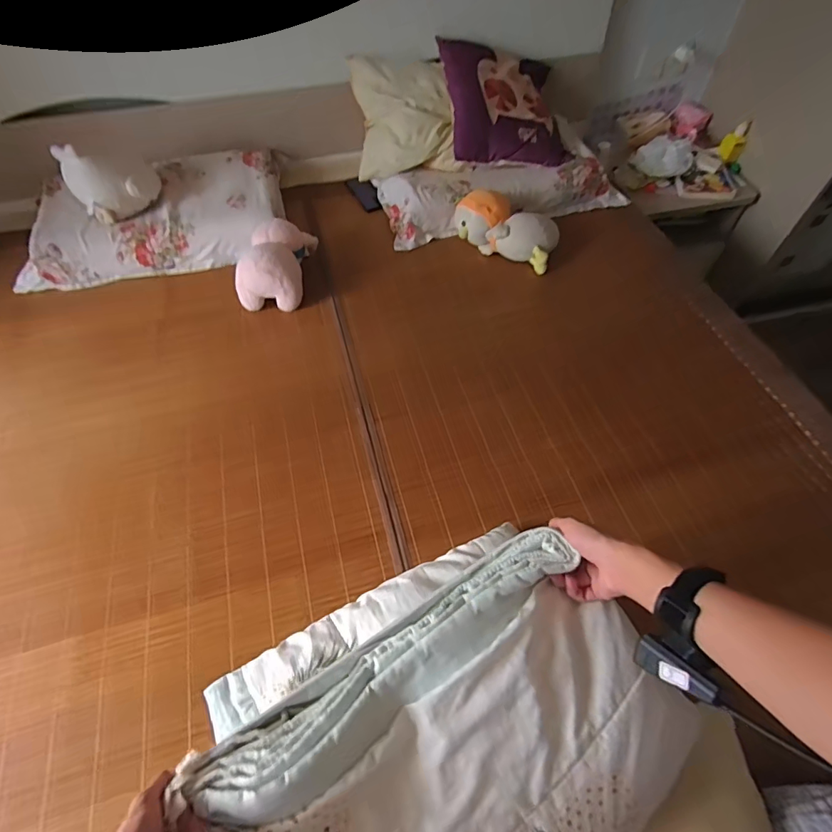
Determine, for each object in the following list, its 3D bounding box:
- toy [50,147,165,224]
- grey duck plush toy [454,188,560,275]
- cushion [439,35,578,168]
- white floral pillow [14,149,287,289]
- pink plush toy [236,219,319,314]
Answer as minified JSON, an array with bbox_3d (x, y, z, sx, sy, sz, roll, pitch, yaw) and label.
[{"bbox_3d":[-0.709,-0.557,1.089,0.186,0.146,0.133,-27,64,-17],"label":"toy"},{"bbox_3d":[0.227,-0.476,1.165,0.257,0.122,0.131,19,58,11],"label":"grey duck plush toy"},{"bbox_3d":[0.260,-0.881,1.328,0.383,0.127,0.361,-8,89,-19],"label":"cushion"},{"bbox_3d":[-0.653,-0.505,1.179,0.619,0.111,0.334,-12,57,-9],"label":"white floral pillow"},{"bbox_3d":[-0.321,-0.352,1.070,0.164,0.127,0.198,-3,56,-3],"label":"pink plush toy"}]

